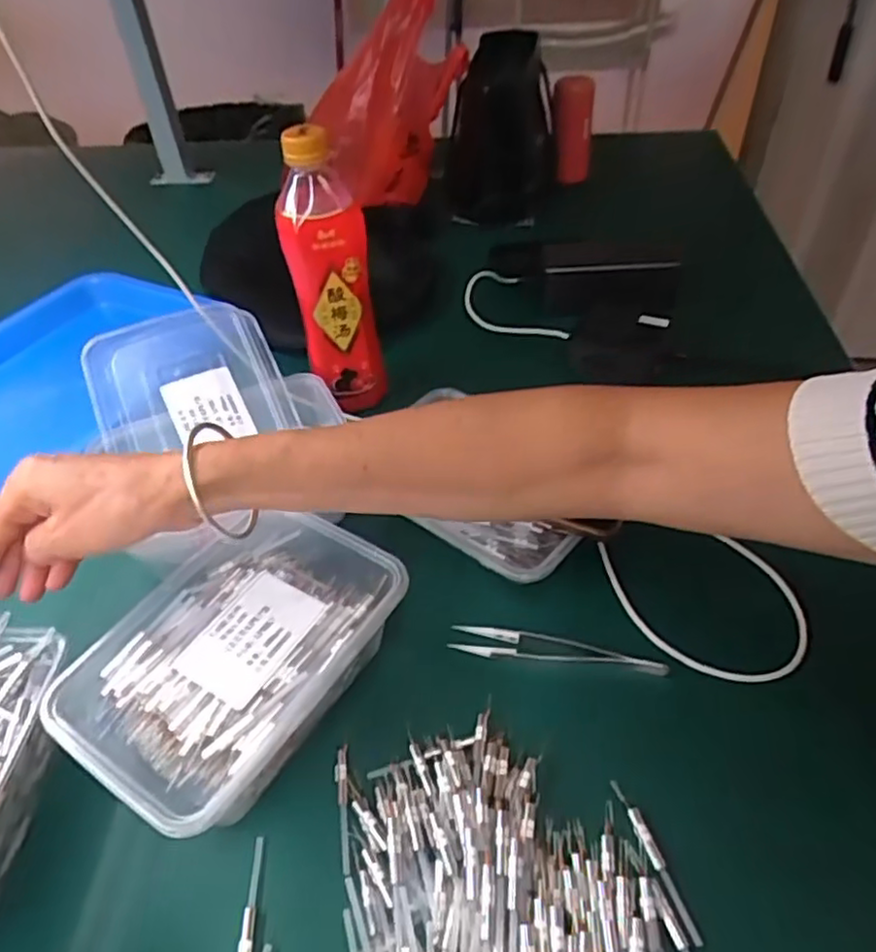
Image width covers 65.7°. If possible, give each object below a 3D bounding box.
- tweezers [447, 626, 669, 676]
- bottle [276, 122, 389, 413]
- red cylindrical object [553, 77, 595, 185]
[{"bbox_3d":[0.070,0.103,0.403,0.125,0.009,0.017,6,45,10],"label":"tweezers"},{"bbox_3d":[-0.078,-0.148,0.516,0.065,0.203,0.060,9,45,12],"label":"bottle"},{"bbox_3d":[0.170,-0.431,0.850,0.052,0.109,0.040,2,44,5],"label":"red cylindrical object"}]

